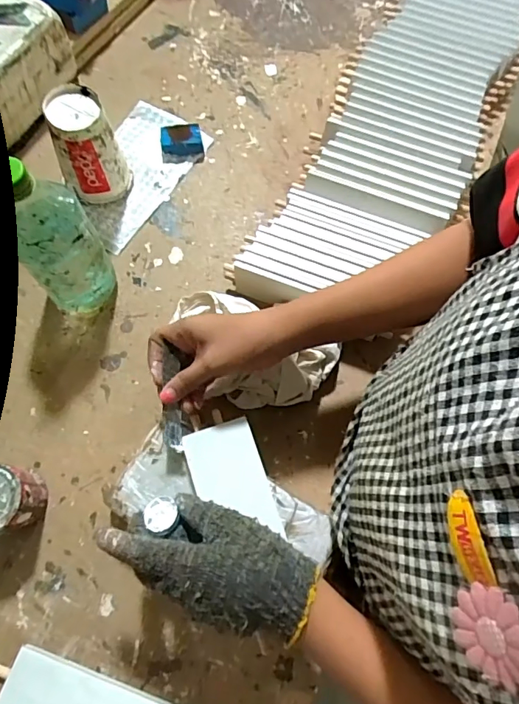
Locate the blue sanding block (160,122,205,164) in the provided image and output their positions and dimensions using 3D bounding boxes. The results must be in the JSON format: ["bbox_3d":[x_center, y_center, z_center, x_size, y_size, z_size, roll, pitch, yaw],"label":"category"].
[{"bbox_3d":[-0.107,-0.288,0.652,0.056,0.031,0.043,-6,68,-4],"label":"blue sanding block"}]

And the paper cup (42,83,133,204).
[{"bbox_3d":[-0.208,-0.241,0.572,0.081,0.132,0.064,-19,70,-9],"label":"paper cup"}]

